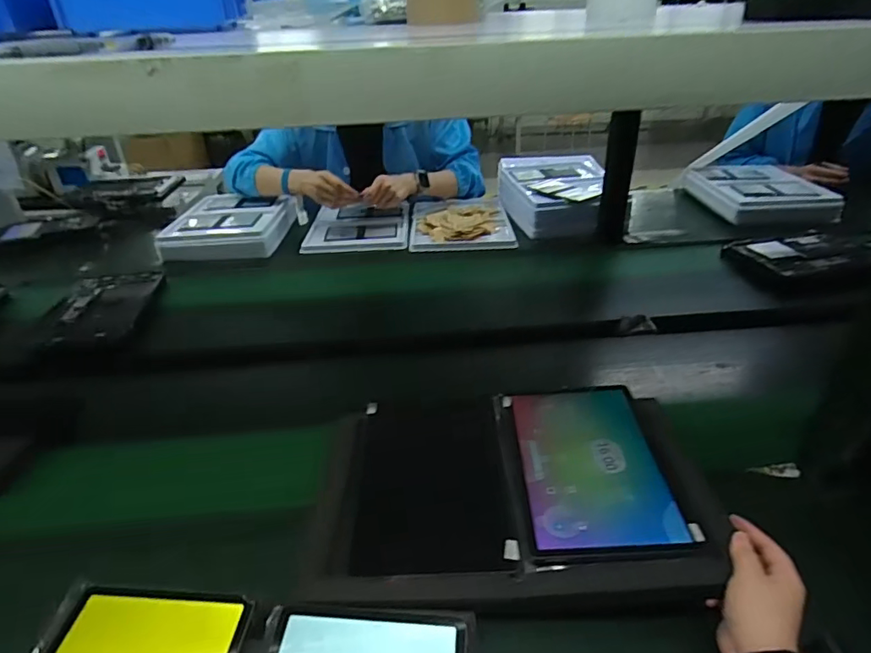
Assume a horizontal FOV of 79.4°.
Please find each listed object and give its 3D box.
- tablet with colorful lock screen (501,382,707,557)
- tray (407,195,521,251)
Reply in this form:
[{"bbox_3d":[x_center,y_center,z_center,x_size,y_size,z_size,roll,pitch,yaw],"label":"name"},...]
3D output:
[{"bbox_3d":[0.176,0.152,0.613,0.162,0.007,0.245,-5,31,1],"label":"tablet with colorful lock screen"},{"bbox_3d":[0.062,-0.273,1.334,0.242,0.030,0.355,-2,30,1],"label":"tray"}]

